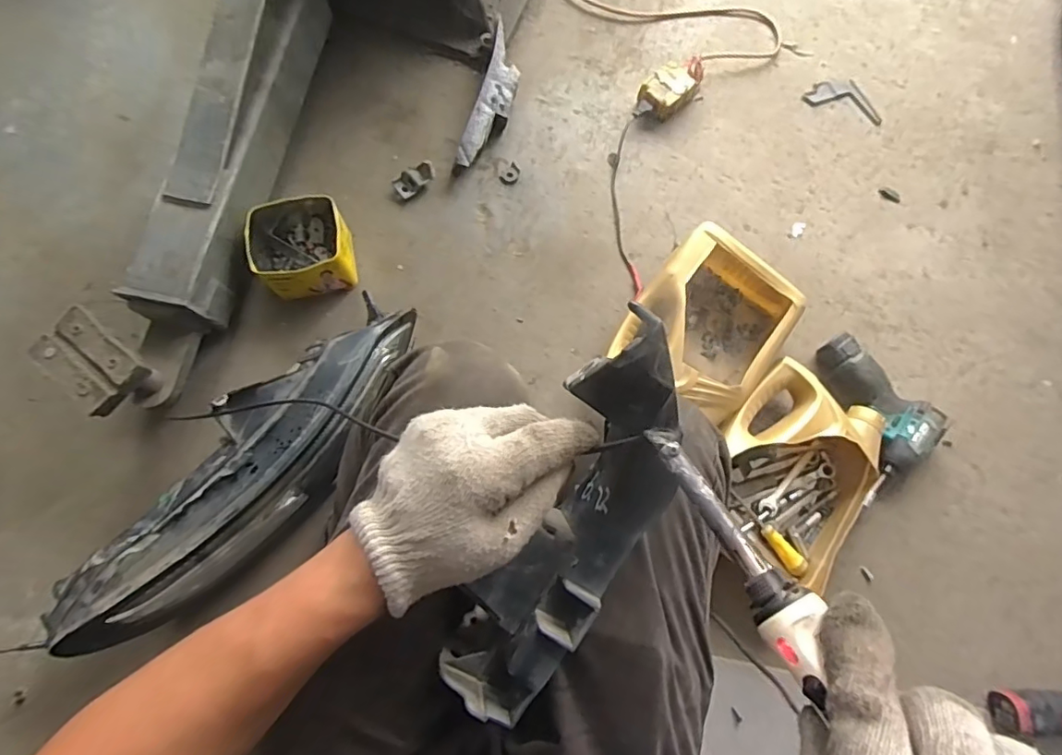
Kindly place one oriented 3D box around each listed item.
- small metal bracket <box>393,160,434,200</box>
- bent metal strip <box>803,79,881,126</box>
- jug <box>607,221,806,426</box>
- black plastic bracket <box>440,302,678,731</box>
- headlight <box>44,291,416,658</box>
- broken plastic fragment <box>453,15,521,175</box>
[{"bbox_3d":[-0.200,-0.339,0.924,0.073,0.024,0.040,-41,80,-11],"label":"small metal bracket"},{"bbox_3d":[0.584,-0.521,1.010,0.143,0.005,0.070,19,76,3],"label":"bent metal strip"},{"bbox_3d":[0.263,-0.069,0.828,0.208,0.118,0.264,40,78,8],"label":"jug"},{"bbox_3d":[0.028,0.086,0.327,0.071,0.067,0.250,26,102,5],"label":"black plastic bracket"},{"bbox_3d":[-0.339,0.112,0.686,0.125,0.102,0.523,37,77,6],"label":"headlight"},{"bbox_3d":[-0.065,-0.472,0.939,0.064,0.072,0.267,17,75,2],"label":"broken plastic fragment"}]

